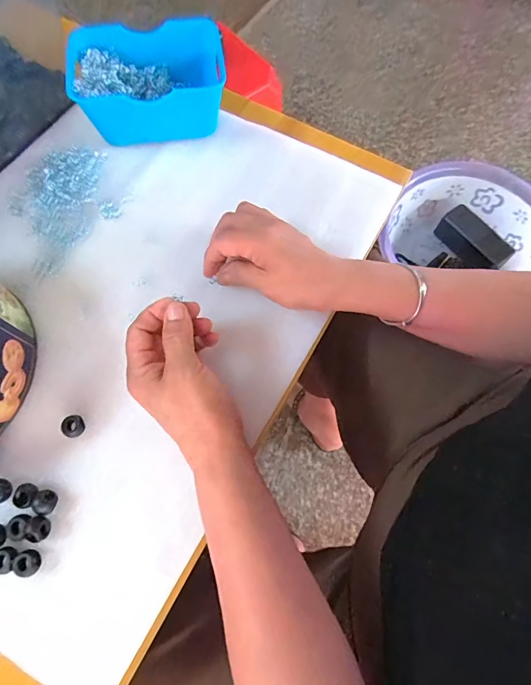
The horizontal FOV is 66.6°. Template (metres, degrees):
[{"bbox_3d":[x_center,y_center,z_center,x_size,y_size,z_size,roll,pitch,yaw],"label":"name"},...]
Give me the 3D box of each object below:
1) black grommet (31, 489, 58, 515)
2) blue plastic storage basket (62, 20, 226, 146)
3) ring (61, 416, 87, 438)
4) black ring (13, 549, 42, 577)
[{"bbox_3d":[-0.168,0.121,0.307,0.015,0.011,0.017,-1,68,-2],"label":"black grommet"},{"bbox_3d":[-0.118,-0.267,0.422,0.152,0.060,0.098,-7,69,-4],"label":"blue plastic storage basket"},{"bbox_3d":[-0.156,0.068,0.329,0.015,0.010,0.018,22,69,7],"label":"ring"},{"bbox_3d":[-0.173,0.159,0.292,0.016,0.010,0.017,1,68,-1],"label":"black ring"}]

